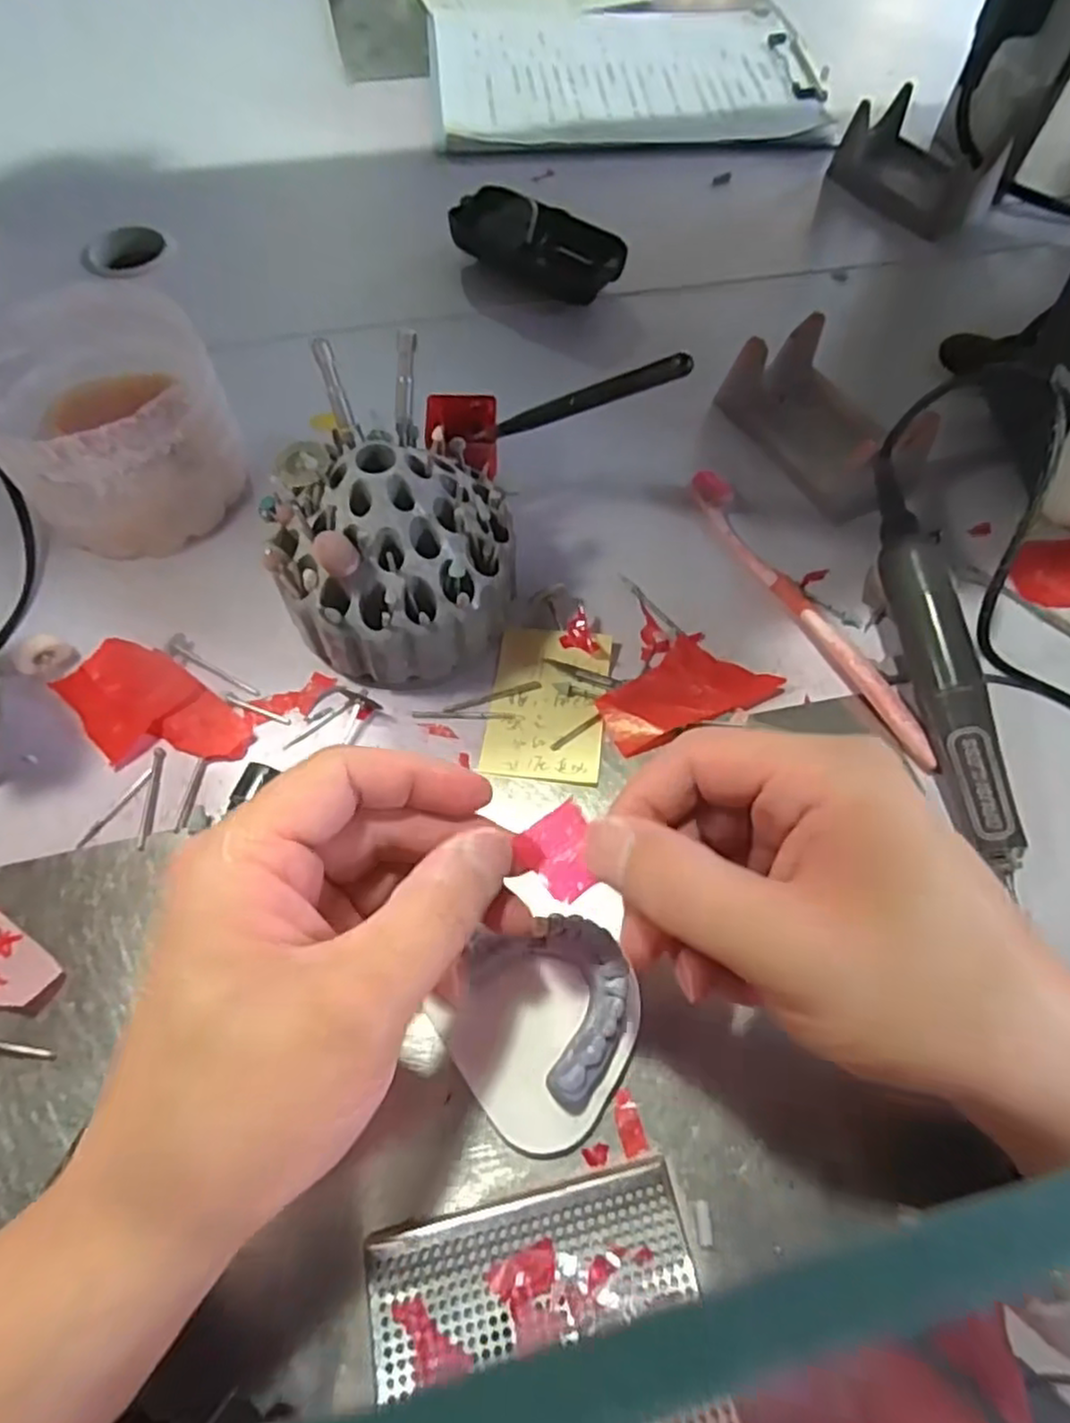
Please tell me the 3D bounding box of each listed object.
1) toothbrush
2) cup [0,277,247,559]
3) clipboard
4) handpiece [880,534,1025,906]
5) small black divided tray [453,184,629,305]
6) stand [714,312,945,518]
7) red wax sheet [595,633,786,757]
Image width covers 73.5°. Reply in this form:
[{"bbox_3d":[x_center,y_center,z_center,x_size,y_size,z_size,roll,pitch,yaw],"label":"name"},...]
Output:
[{"bbox_3d":[0.129,-0.049,0.343,0.016,0.014,0.178,-24,67,-14],"label":"toothbrush"},{"bbox_3d":[-0.199,-0.137,0.341,0.103,0.074,0.095,1,63,-2],"label":"cup"},{"bbox_3d":[0.071,-0.514,0.580,0.297,0.014,0.208,-5,63,-5],"label":"clipboard"},{"bbox_3d":[0.179,-0.007,0.312,0.025,0.033,0.150,-4,63,-4],"label":"handpiece"},{"bbox_3d":[0.001,-0.289,0.450,0.110,0.030,0.051,31,66,13],"label":"small black divided tray"},{"bbox_3d":[0.154,-0.154,0.379,0.061,0.039,0.107,-29,68,-15],"label":"stand"},{"bbox_3d":[0.066,-0.011,0.325,0.080,0.004,0.040,-22,65,-16],"label":"red wax sheet"}]

